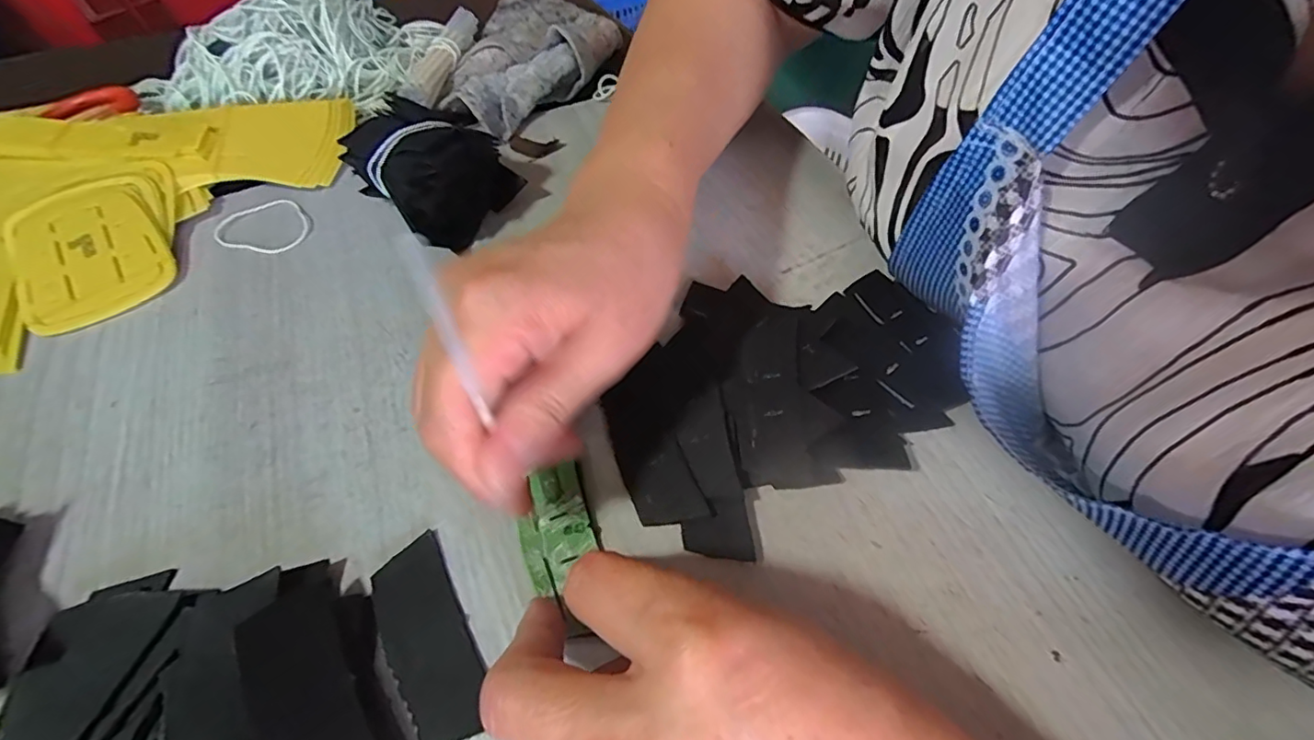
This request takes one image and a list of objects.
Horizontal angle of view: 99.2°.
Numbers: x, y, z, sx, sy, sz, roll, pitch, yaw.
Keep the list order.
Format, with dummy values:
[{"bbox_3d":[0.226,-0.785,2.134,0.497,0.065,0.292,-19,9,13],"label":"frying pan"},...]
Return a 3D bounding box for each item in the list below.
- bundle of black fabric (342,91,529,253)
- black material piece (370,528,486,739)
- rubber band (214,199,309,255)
[{"bbox_3d":[-0.129,-0.116,0.320,0.071,0.051,0.089,-40,62,-23],"label":"bundle of black fabric"},{"bbox_3d":[-0.082,0.094,0.197,0.027,0.004,0.070,-27,58,-16],"label":"black material piece"},{"bbox_3d":[-0.235,-0.088,0.336,0.057,0.004,0.042,10,56,10],"label":"rubber band"}]

